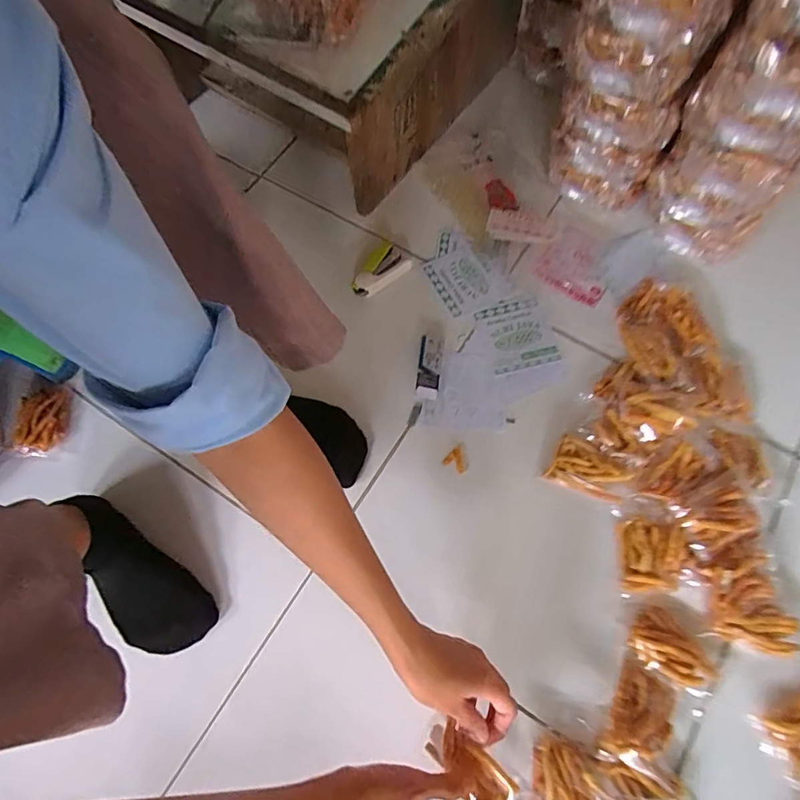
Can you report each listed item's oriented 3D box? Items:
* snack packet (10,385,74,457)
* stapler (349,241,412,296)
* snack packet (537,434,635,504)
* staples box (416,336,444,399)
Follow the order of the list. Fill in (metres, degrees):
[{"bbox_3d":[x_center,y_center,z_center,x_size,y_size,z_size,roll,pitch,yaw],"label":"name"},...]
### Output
[{"bbox_3d":[-0.423,0.024,0.578,0.055,0.022,0.085,-4,70,0],"label":"snack packet"},{"bbox_3d":[-0.031,-0.173,0.643,0.085,0.023,0.053,-40,73,-12],"label":"stapler"},{"bbox_3d":[0.210,0.079,0.536,0.080,0.027,0.056,28,73,11],"label":"snack packet"},{"bbox_3d":[0.037,-0.042,0.592,0.028,0.022,0.081,7,70,4],"label":"staples box"}]

